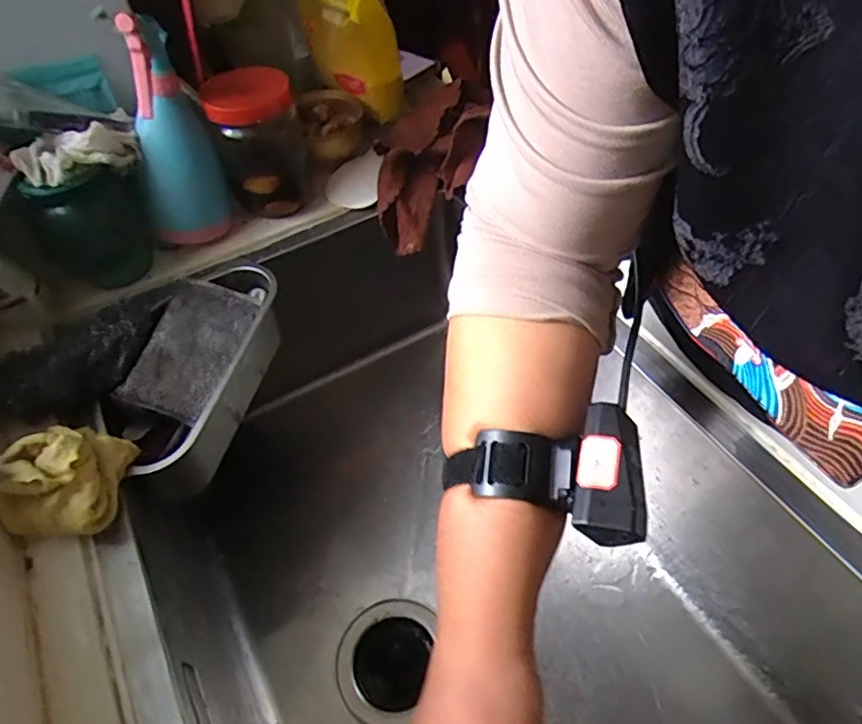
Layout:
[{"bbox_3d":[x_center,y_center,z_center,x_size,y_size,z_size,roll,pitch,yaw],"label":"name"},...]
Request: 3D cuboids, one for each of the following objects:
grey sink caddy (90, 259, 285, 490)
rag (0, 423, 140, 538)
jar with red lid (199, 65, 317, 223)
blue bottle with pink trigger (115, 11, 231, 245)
[{"bbox_3d":[-0.210,0.007,0.531,0.098,0.083,0.230,9,53,9],"label":"grey sink caddy"},{"bbox_3d":[-0.255,0.076,0.407,0.071,0.050,0.078,2,52,4],"label":"rag"},{"bbox_3d":[-0.165,-0.209,0.578,0.075,0.133,0.087,5,52,7],"label":"jar with red lid"},{"bbox_3d":[-0.241,-0.201,0.529,0.076,0.202,0.065,-24,55,-15],"label":"blue bottle with pink trigger"}]

